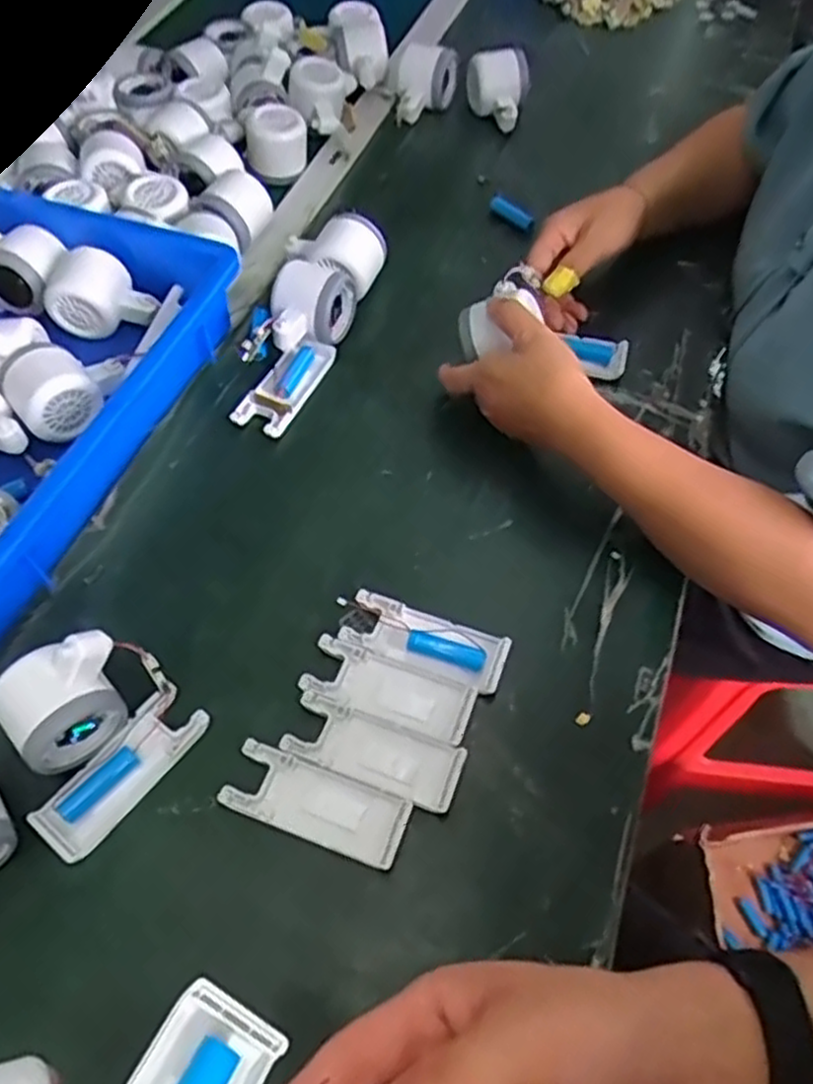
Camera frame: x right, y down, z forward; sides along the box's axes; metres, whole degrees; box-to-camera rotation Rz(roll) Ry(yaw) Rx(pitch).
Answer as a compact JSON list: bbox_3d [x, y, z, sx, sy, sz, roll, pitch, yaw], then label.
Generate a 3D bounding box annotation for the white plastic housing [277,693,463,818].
[{"bbox_3d":[-0.019,0.123,0.444,0.102,0.007,0.039,18,59,11],"label":"white plastic housing"}]

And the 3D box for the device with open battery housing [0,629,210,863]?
[{"bbox_3d":[-0.183,0.103,0.422,0.091,0.069,0.103,35,64,20],"label":"device with open battery housing"}]

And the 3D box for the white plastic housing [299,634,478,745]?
[{"bbox_3d":[-0.011,0.091,0.467,0.102,0.007,0.039,18,59,11],"label":"white plastic housing"}]

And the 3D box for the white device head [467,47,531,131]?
[{"bbox_3d":[0.095,-0.475,0.786,0.066,0.054,0.055,3,58,3],"label":"white device head"}]

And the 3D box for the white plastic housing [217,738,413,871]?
[{"bbox_3d":[-0.050,0.147,0.424,0.101,0.008,0.040,18,59,10],"label":"white plastic housing"}]

